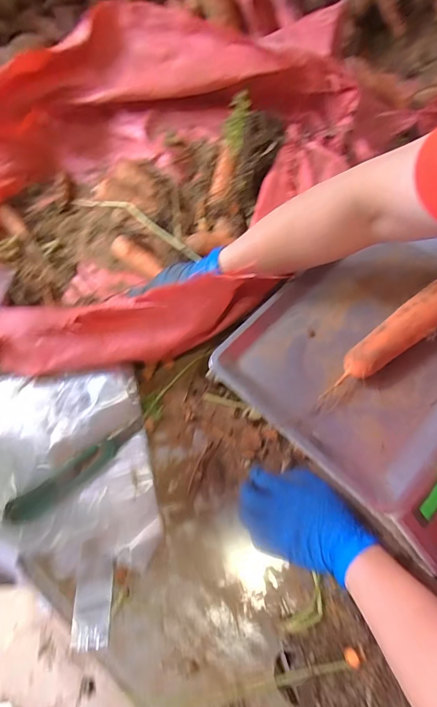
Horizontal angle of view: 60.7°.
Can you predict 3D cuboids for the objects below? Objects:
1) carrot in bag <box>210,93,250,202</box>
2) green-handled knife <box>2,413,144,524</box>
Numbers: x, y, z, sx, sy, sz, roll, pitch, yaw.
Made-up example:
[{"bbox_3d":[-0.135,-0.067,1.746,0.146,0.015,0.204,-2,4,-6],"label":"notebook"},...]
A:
[{"bbox_3d":[0.021,-0.338,0.620,0.049,0.047,0.200,12,84,9],"label":"carrot in bag"},{"bbox_3d":[-0.176,0.150,0.475,0.193,0.009,0.035,-34,67,-12],"label":"green-handled knife"}]

